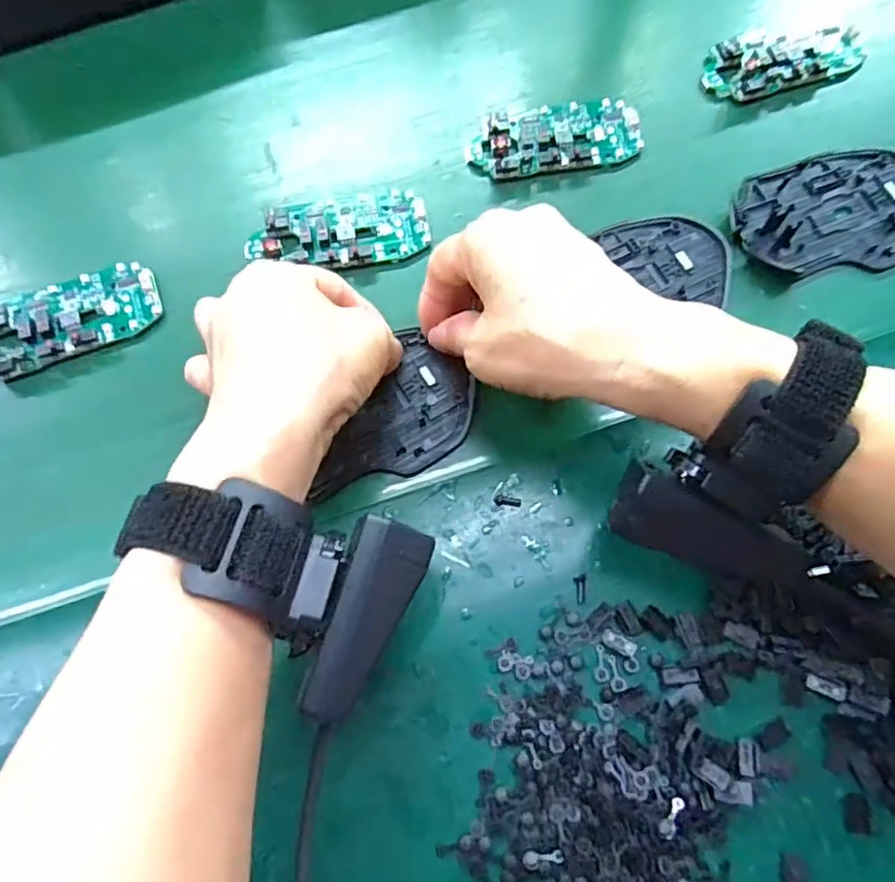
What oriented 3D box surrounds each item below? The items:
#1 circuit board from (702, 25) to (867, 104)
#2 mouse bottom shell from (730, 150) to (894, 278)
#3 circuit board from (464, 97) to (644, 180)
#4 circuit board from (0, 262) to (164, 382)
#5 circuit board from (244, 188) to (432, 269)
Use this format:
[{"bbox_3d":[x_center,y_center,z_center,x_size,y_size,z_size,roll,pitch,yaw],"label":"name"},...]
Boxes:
[{"bbox_3d":[0.201,-0.229,0.372,0.095,0.013,0.044,-22,73,-3],"label":"circuit board"},{"bbox_3d":[0.209,-0.124,0.335,0.114,0.007,0.072,-15,72,-1],"label":"mouse bottom shell"},{"bbox_3d":[0.061,-0.172,0.353,0.097,0.015,0.044,-11,72,1],"label":"circuit board"},{"bbox_3d":[-0.197,-0.063,0.318,0.096,0.016,0.044,-25,73,-4],"label":"circuit board"},{"bbox_3d":[-0.059,-0.113,0.333,0.095,0.016,0.045,-16,72,-1],"label":"circuit board"}]

